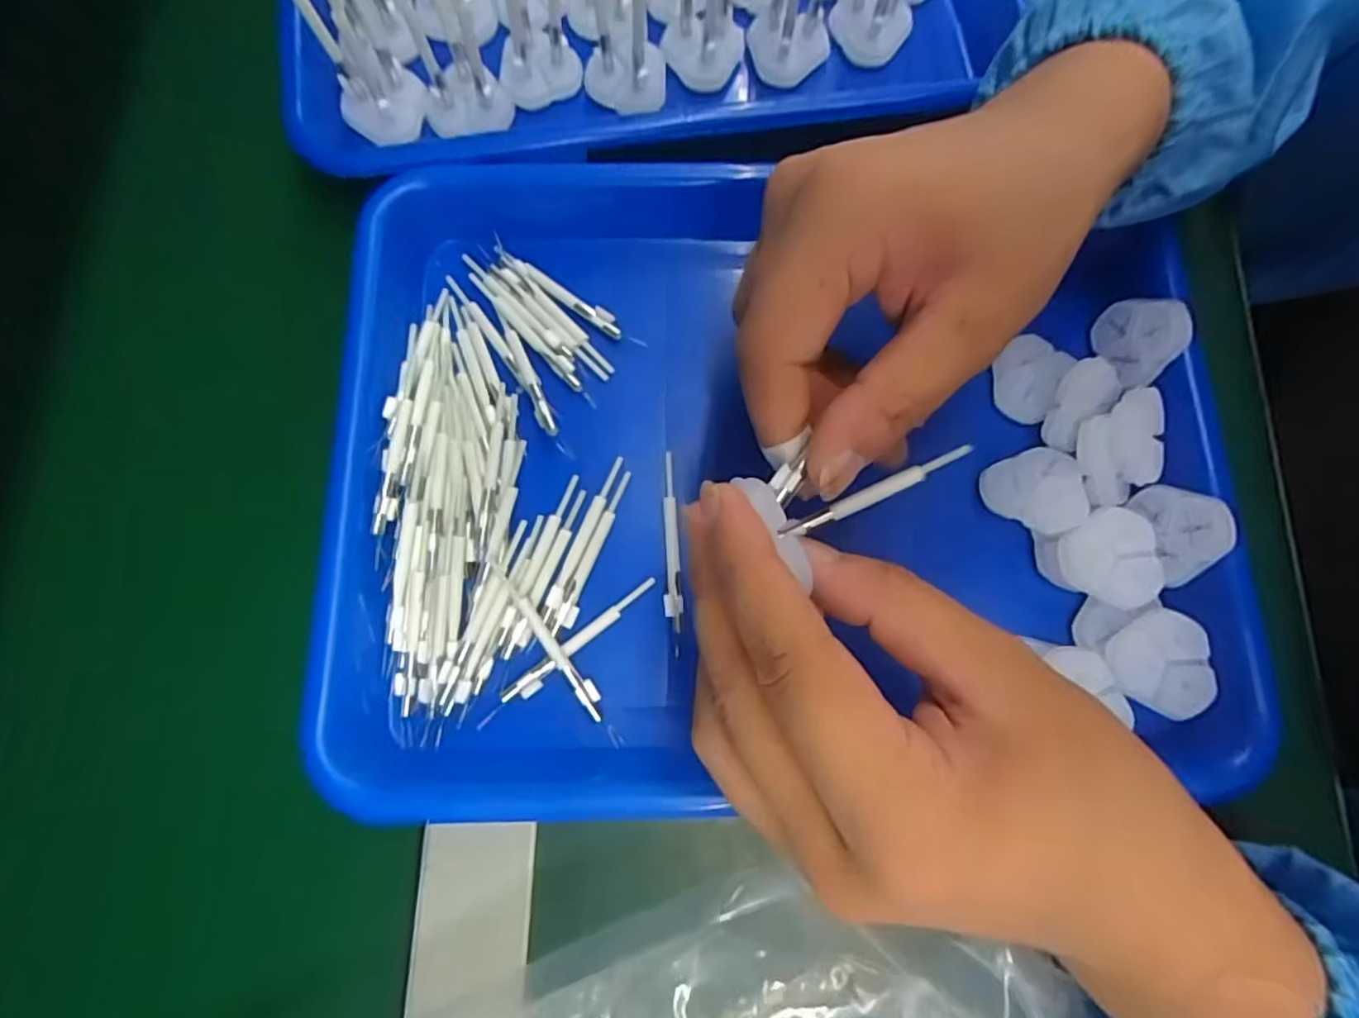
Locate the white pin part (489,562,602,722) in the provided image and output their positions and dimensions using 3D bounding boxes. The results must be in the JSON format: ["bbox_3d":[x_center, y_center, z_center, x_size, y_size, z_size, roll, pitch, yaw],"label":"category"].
[{"bbox_3d":[-0.048,0.048,0.239,0.007,0.012,0.066,-34,79,-9],"label":"white pin part"}]

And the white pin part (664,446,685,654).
[{"bbox_3d":[-0.002,0.015,0.253,0.007,0.004,0.077,0,76,-1],"label":"white pin part"}]

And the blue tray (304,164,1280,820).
[{"bbox_3d":[0.032,-0.016,0.262,0.334,0.046,0.242,-1,76,-1],"label":"blue tray"}]

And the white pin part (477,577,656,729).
[{"bbox_3d":[-0.041,0.052,0.243,0.081,0.004,0.007,-40,80,-10],"label":"white pin part"}]

